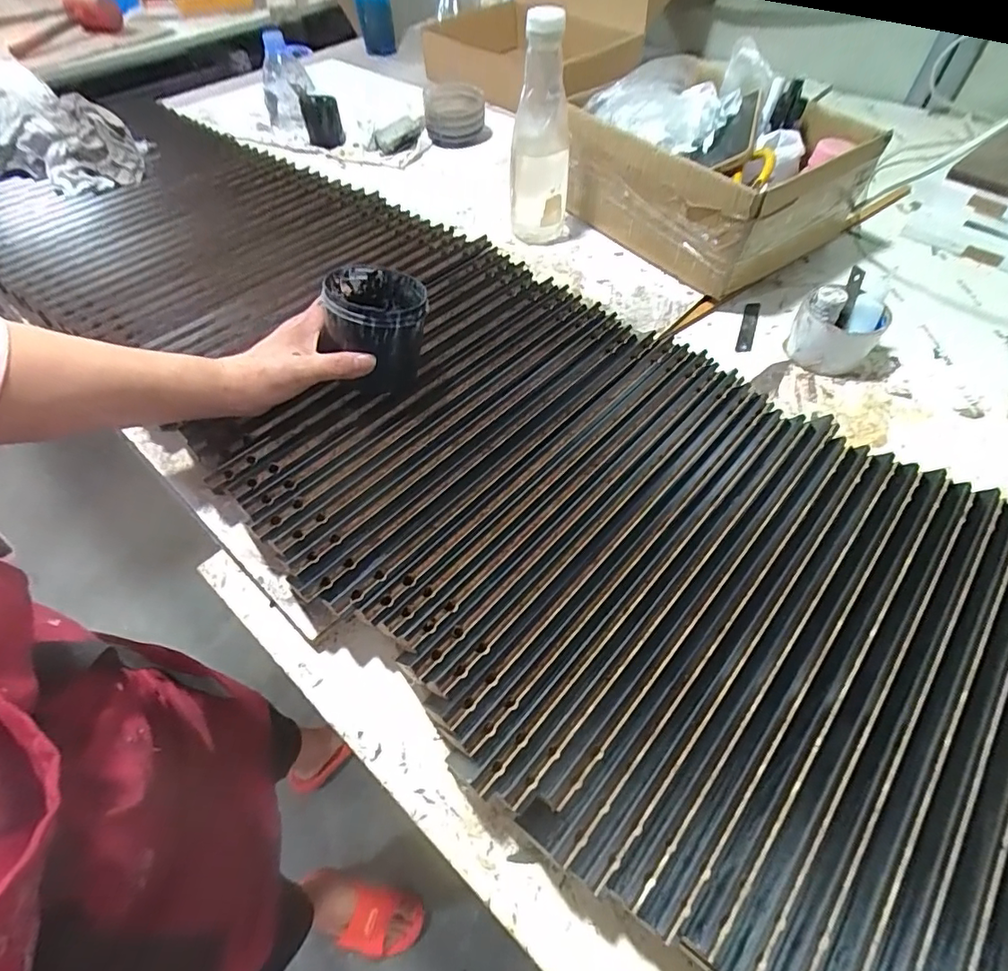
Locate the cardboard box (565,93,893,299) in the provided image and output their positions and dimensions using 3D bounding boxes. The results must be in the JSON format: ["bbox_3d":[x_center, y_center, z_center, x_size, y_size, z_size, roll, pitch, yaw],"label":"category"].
[{"bbox_3d":[0.243,-0.384,0.632,0.241,0.125,0.291,-32,61,-21],"label":"cardboard box"}]

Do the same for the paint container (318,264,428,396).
[{"bbox_3d":[-0.107,-0.138,0.436,0.080,0.089,0.086,-6,55,-5],"label":"paint container"}]

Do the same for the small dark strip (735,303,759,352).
[{"bbox_3d":[0.284,-0.185,0.588,0.017,0.008,0.090,18,57,14],"label":"small dark strip"}]

